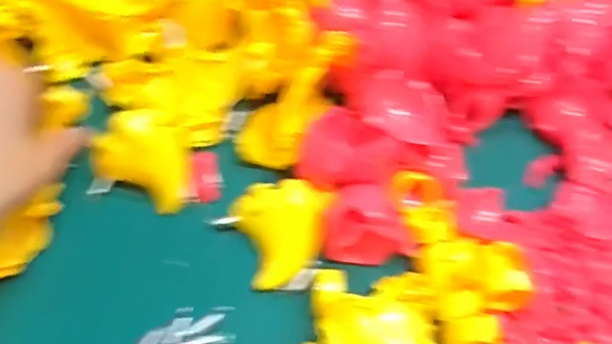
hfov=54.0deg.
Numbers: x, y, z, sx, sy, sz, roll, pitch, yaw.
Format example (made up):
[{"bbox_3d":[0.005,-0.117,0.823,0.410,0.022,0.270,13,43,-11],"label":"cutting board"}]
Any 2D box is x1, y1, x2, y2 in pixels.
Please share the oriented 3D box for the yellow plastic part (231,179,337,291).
[{"bbox_3d":[-0.010,0.033,0.346,0.054,0.019,0.056,-15,65,-10],"label":"yellow plastic part"}]

